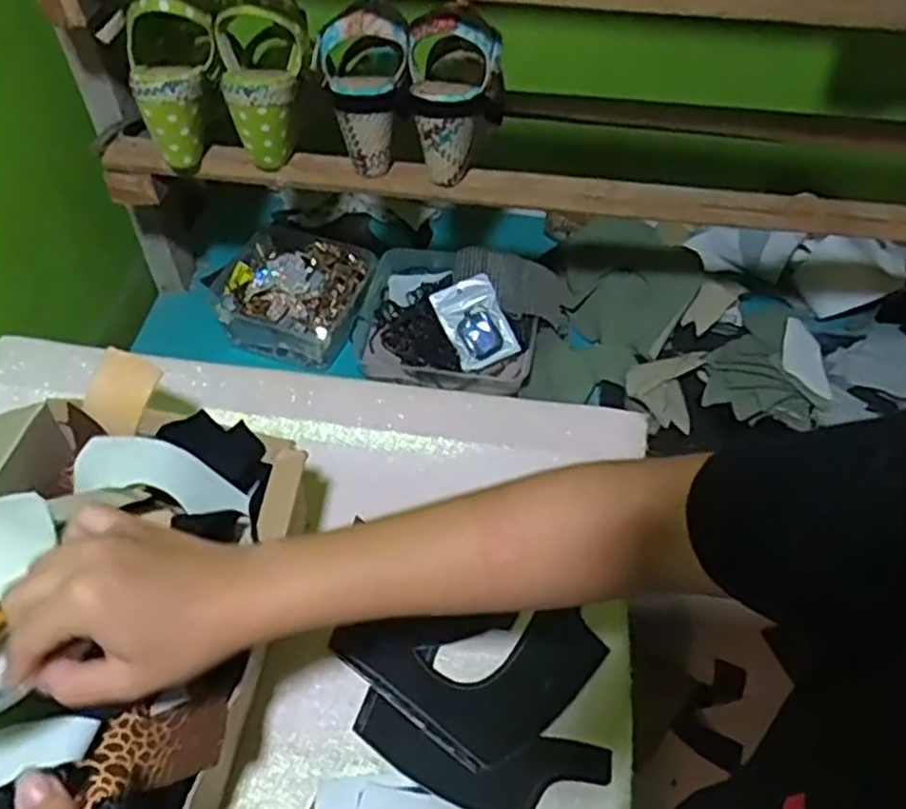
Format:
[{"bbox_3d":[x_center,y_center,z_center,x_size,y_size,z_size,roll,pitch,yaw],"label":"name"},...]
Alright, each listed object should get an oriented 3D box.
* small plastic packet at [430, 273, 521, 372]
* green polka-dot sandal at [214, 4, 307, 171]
[{"bbox_3d":[0.026,-0.091,0.847,0.066,0.011,0.098,-24,91,5],"label":"small plastic packet"},{"bbox_3d":[-0.167,-0.287,0.688,0.078,0.127,0.071,-8,53,-9],"label":"green polka-dot sandal"}]

